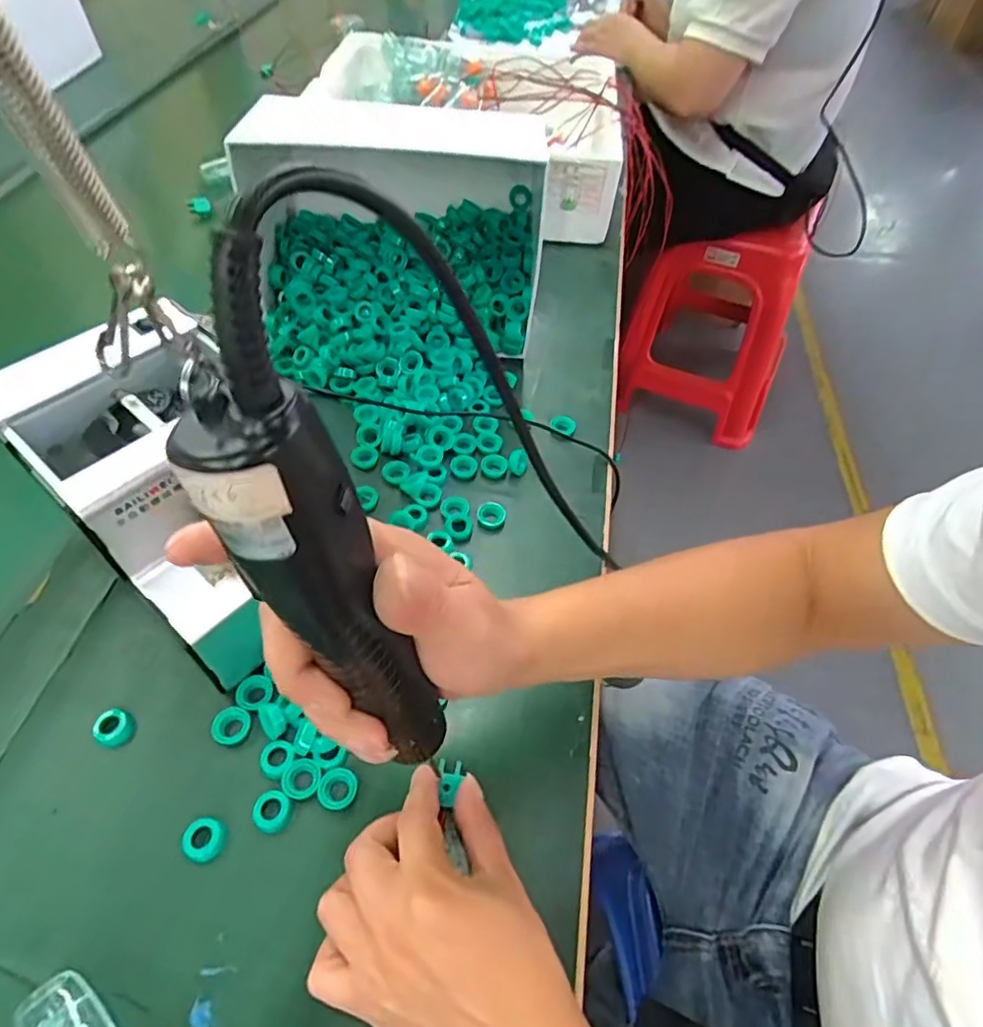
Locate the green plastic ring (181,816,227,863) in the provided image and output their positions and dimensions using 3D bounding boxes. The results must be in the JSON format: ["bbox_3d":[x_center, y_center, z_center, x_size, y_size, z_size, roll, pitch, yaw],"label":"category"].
[{"bbox_3d":[-0.159,0.180,0.334,0.022,0.008,0.021,1,52,-1],"label":"green plastic ring"}]

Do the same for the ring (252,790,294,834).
[{"bbox_3d":[-0.124,0.170,0.343,0.022,0.005,0.020,1,52,-1],"label":"ring"}]

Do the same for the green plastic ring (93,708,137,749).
[{"bbox_3d":[-0.230,0.129,0.367,0.023,0.009,0.020,36,60,24],"label":"green plastic ring"}]

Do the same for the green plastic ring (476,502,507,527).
[{"bbox_3d":[0.000,0.000,0.477,0.023,0.008,0.022,1,52,-1],"label":"green plastic ring"}]

